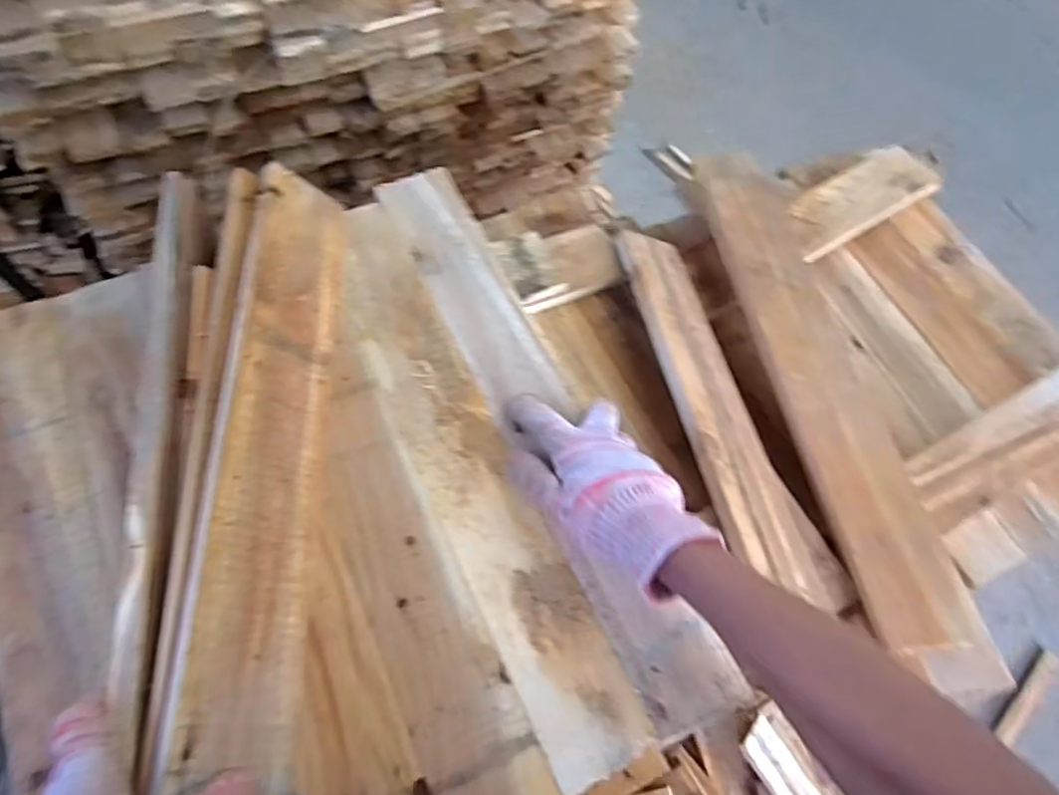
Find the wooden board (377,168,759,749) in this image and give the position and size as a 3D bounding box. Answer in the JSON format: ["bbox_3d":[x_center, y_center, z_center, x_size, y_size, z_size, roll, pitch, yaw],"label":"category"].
[{"bbox_3d":[0.001,0.001,0.534,0.070,0.011,0.529,-21,66,-14],"label":"wooden board"}]

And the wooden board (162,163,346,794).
[{"bbox_3d":[-0.170,0.053,0.428,0.014,0.091,0.552,-29,55,31],"label":"wooden board"}]

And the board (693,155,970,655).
[{"bbox_3d":[0.274,-0.039,0.631,0.087,0.027,0.528,-8,64,-8],"label":"board"}]

